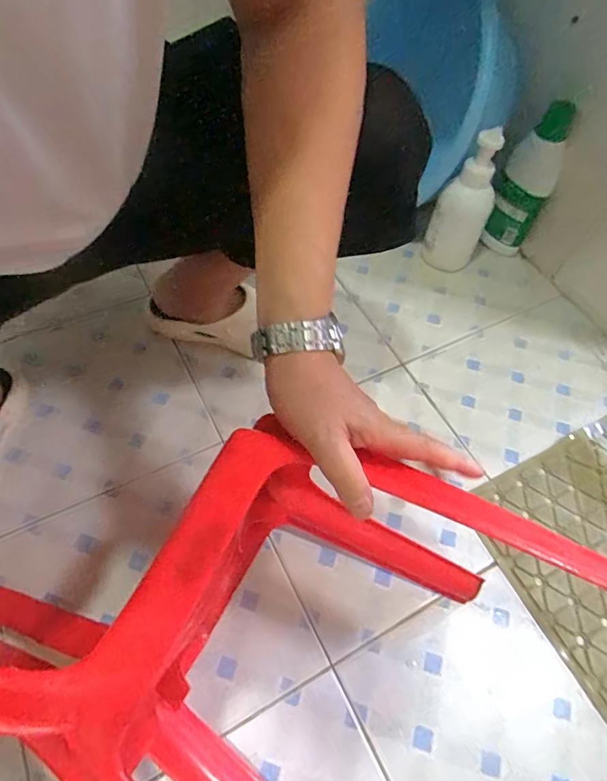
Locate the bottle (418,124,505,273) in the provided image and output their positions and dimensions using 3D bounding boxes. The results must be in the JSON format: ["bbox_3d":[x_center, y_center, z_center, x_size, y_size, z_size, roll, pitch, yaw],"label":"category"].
[{"bbox_3d":[0.260,-0.295,0.769,0.089,0.220,0.069,22,58,11],"label":"bottle"}]

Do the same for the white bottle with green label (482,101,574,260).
[{"bbox_3d":[0.367,-0.337,0.779,0.081,0.231,0.060,22,58,10],"label":"white bottle with green label"}]

